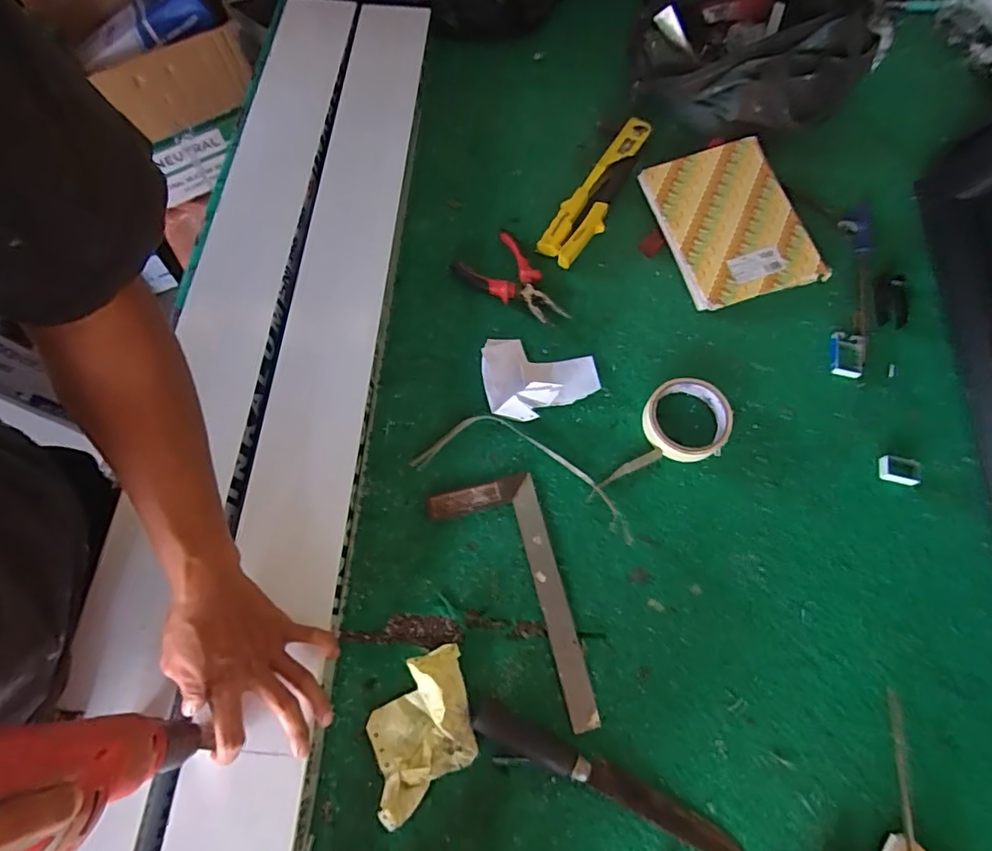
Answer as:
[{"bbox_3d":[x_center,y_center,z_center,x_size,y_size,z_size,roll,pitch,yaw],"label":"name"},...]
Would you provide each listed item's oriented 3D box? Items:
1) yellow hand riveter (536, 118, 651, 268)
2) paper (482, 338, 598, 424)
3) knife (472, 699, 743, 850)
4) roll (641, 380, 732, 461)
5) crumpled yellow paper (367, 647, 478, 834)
[{"bbox_3d":[0.136,-0.306,0.699,0.052,0.022,0.242,30,72,11],"label":"yellow hand riveter"},{"bbox_3d":[0.050,-0.059,0.589,0.128,0.054,0.098,0,69,0],"label":"paper"},{"bbox_3d":[0.095,0.310,0.469,0.246,0.013,0.027,24,71,9],"label":"knife"},{"bbox_3d":[0.205,-0.006,0.581,0.089,0.021,0.089,0,69,0],"label":"roll"},{"bbox_3d":[-0.066,0.269,0.473,0.091,0.034,0.117,-16,70,-6],"label":"crumpled yellow paper"}]

